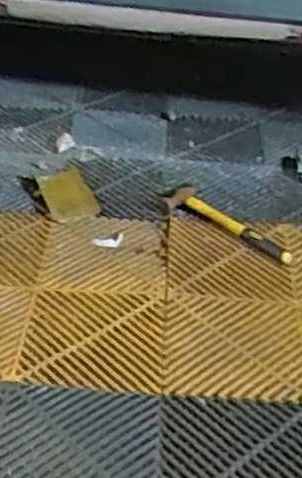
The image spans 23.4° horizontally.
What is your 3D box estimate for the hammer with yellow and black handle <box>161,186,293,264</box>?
[{"bbox_3d":[0.135,-0.029,1.255,0.254,0.028,0.061,26,41,30],"label":"hammer with yellow and black handle"}]

